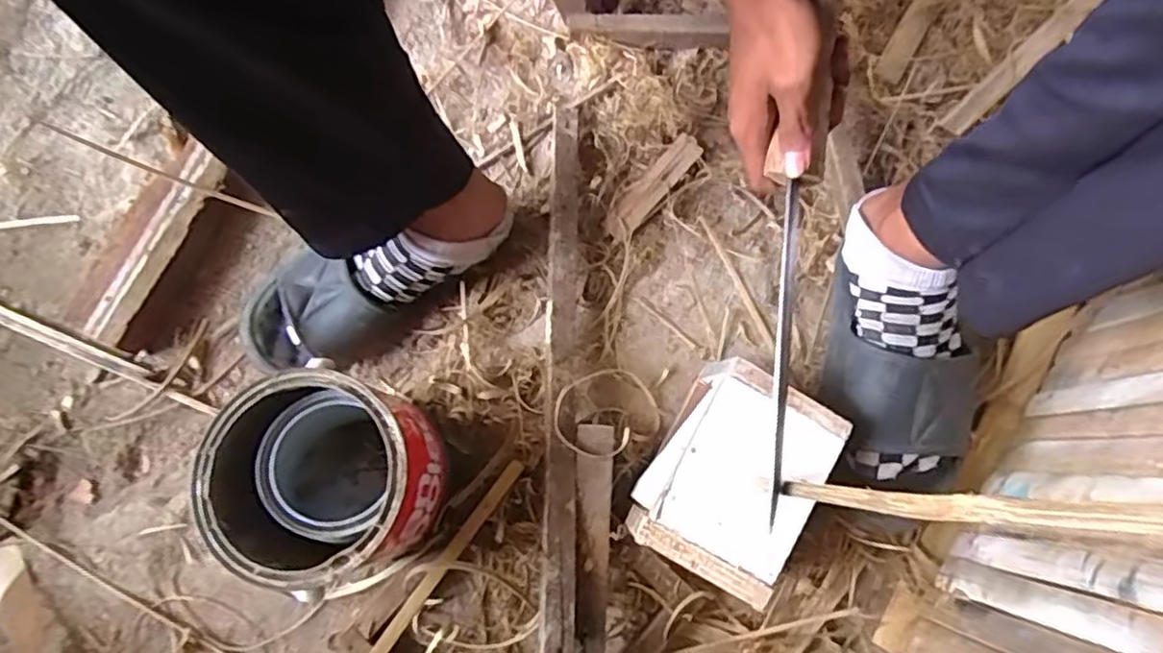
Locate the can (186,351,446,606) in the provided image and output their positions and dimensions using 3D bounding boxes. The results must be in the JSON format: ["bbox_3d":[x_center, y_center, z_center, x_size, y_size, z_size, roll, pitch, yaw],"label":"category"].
[{"bbox_3d":[-0.198,0.122,0.553,0.142,0.163,0.141,0,81,1],"label":"can"}]

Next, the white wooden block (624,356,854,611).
[{"bbox_3d":[0.122,0.121,0.565,0.114,0.122,0.159,30,83,5],"label":"white wooden block"}]

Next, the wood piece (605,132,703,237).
[{"bbox_3d":[0.071,-0.144,0.688,0.033,0.017,0.125,43,84,6],"label":"wood piece"}]

